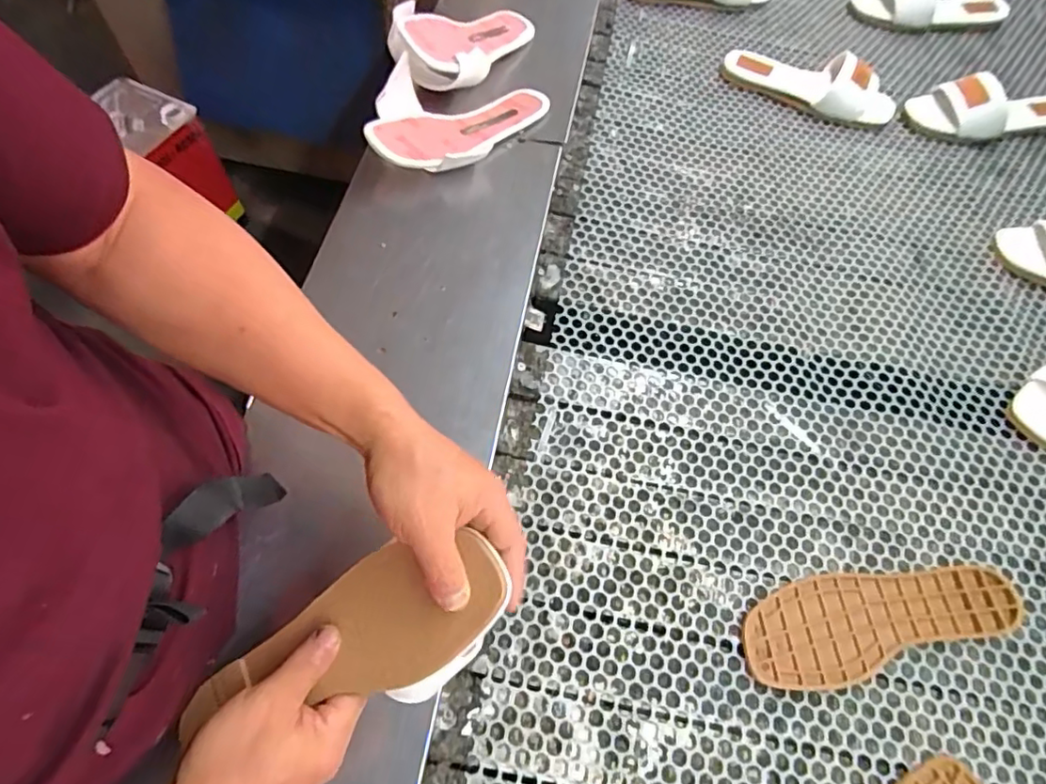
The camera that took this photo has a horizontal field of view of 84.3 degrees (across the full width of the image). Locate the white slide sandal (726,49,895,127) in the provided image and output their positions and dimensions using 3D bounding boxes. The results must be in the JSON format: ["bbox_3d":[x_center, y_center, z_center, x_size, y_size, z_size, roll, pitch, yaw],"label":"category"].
[{"bbox_3d":[0.428,-0.466,0.856,0.255,0.061,0.085,29,64,11],"label":"white slide sandal"}]

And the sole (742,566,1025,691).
[{"bbox_3d":[0.322,0.204,0.516,0.257,0.014,0.084,-6,62,-7],"label":"sole"}]

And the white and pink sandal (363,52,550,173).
[{"bbox_3d":[-0.075,-0.345,0.716,0.255,0.065,0.130,-25,65,-30],"label":"white and pink sandal"}]

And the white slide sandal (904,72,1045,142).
[{"bbox_3d":[0.707,-0.424,0.859,0.243,0.050,0.088,-7,62,-8],"label":"white slide sandal"}]

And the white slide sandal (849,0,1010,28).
[{"bbox_3d":[0.701,-0.663,0.977,0.253,0.062,0.086,2,62,-2],"label":"white slide sandal"}]

